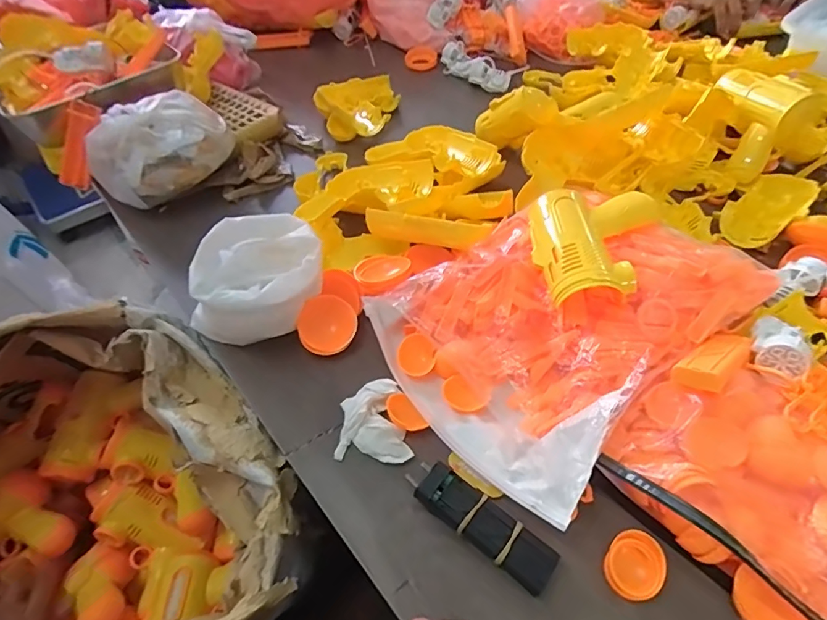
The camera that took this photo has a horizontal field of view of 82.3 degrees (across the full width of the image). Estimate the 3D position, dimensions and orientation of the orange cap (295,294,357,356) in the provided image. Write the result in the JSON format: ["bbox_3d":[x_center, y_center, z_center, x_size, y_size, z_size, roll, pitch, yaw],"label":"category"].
[{"bbox_3d":[-0.084,0.015,0.460,0.054,0.008,0.056,0,90,-1],"label":"orange cap"}]

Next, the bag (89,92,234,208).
[{"bbox_3d":[-0.321,-0.210,0.608,0.165,0.084,0.106,-38,58,-25],"label":"bag"}]

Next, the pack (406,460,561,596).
[{"bbox_3d":[0.050,0.158,0.353,0.114,0.021,0.033,30,57,24],"label":"pack"}]

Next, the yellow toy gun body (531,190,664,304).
[{"bbox_3d":[0.175,-0.059,0.439,0.121,0.050,0.122,-2,50,1],"label":"yellow toy gun body"}]

